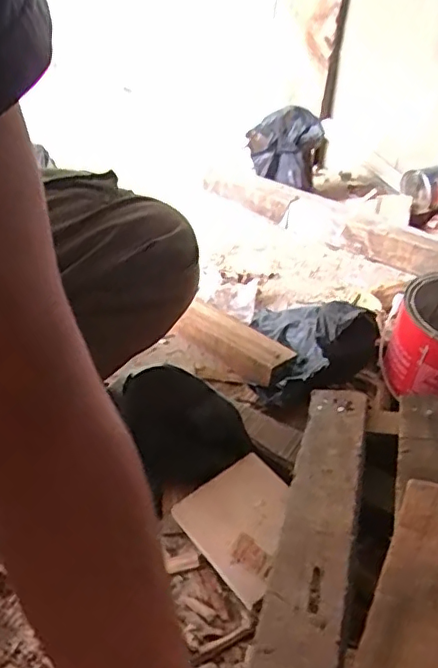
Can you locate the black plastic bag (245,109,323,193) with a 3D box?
[{"bbox_3d":[0.149,-0.420,1.297,0.164,0.149,0.120,7,35,3],"label":"black plastic bag"}]

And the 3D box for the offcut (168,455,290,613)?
[{"bbox_3d":[0.030,0.190,0.582,0.112,0.011,0.120,-31,52,-26],"label":"offcut"}]

